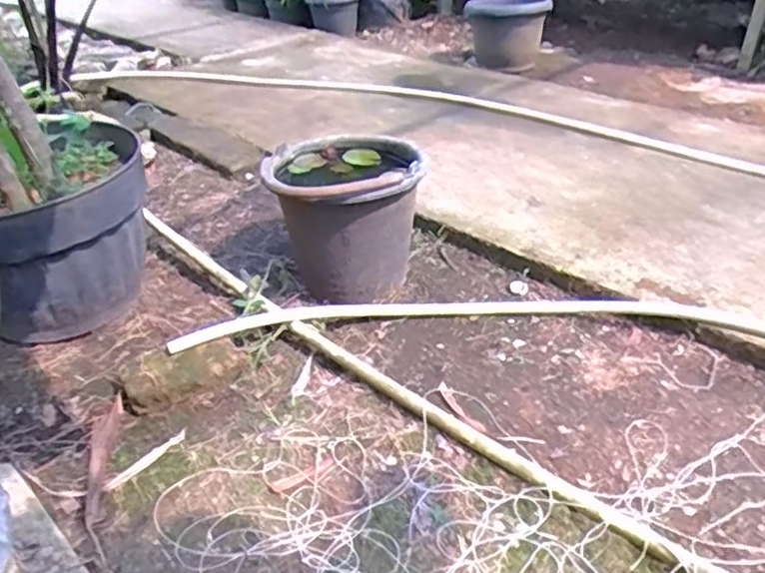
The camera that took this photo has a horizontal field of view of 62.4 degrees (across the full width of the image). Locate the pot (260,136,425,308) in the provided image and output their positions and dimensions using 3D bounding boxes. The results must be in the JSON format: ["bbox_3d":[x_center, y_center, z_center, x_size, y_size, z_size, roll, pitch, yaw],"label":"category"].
[{"bbox_3d":[-0.066,-0.132,1.148,0.253,0.236,0.261,-1,33,1],"label":"pot"}]

